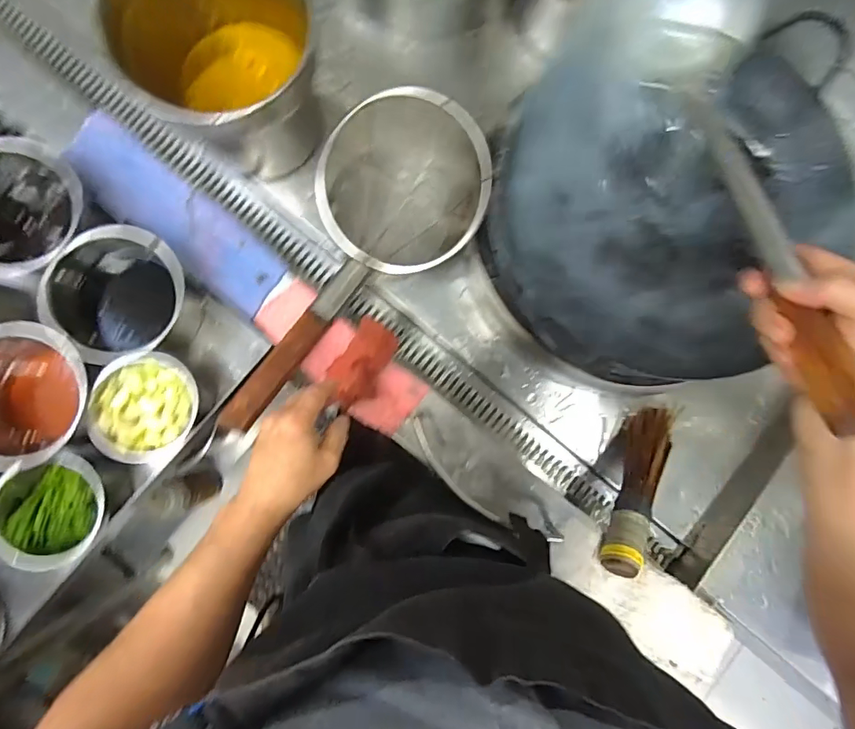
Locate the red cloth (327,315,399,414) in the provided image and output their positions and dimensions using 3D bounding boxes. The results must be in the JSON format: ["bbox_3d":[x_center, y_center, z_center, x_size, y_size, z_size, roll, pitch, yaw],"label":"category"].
[{"bbox_3d":[-0.085,0.001,0.617,0.067,0.047,0.111,38,83,-1],"label":"red cloth"}]

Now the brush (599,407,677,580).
[{"bbox_3d":[0.299,0.172,0.671,0.056,0.054,0.253,32,58,-2],"label":"brush"}]

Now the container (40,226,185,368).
[{"bbox_3d":[-0.386,-0.082,0.606,0.160,0.097,0.154,-1,85,-5],"label":"container"}]

